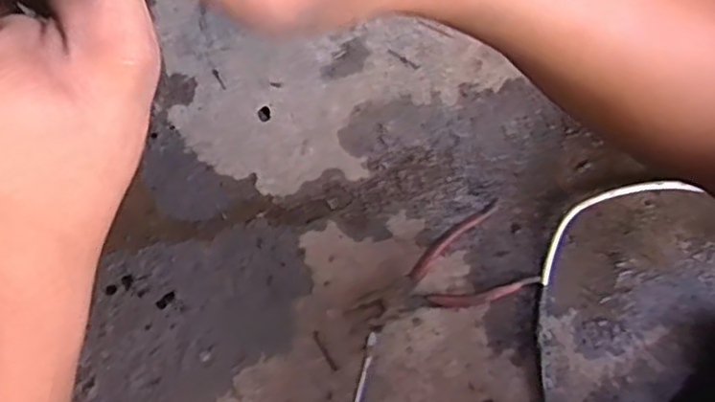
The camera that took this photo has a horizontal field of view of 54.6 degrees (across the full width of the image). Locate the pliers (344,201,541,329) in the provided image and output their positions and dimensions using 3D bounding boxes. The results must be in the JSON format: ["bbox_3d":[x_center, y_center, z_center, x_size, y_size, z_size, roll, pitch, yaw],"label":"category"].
[{"bbox_3d":[0.080,0.080,0.727,0.187,0.025,0.092,-22,79,-5],"label":"pliers"}]

